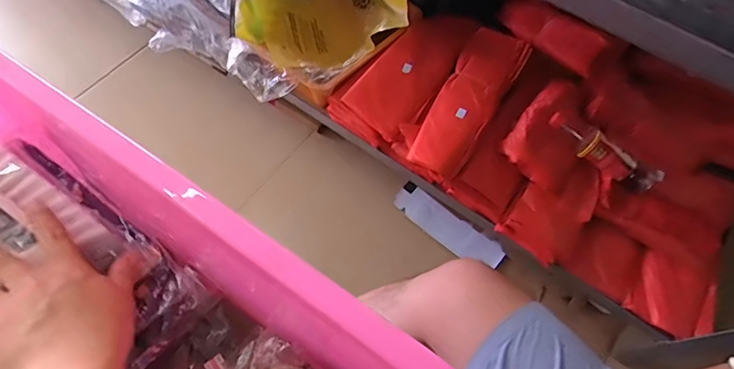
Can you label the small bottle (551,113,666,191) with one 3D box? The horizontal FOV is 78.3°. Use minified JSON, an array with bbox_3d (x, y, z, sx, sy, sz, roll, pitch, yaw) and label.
[{"bbox_3d":[0.483,-0.064,0.923,0.244,0.053,0.068,33,65,13],"label":"small bottle"}]

